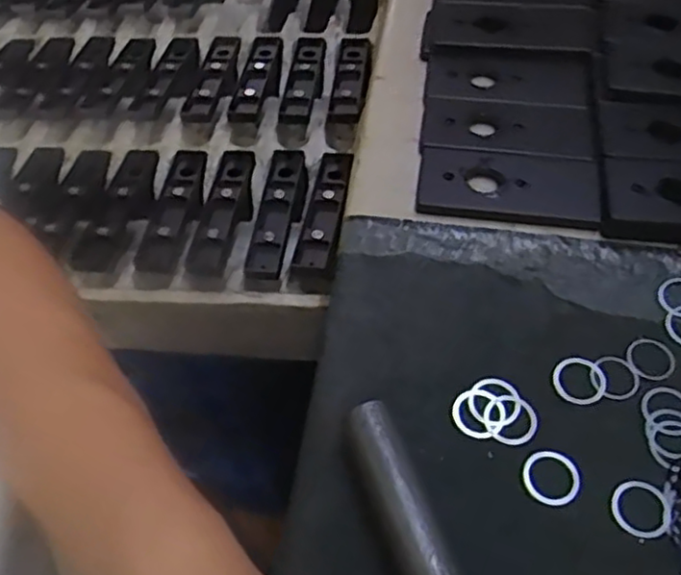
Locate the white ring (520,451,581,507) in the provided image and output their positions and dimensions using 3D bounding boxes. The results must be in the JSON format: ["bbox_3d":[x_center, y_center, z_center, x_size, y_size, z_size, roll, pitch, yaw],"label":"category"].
[{"bbox_3d":[0.097,0.087,0.321,0.026,0.004,0.025,-3,54,4],"label":"white ring"}]

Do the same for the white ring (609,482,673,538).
[{"bbox_3d":[0.135,0.098,0.311,0.025,0.004,0.026,29,62,23],"label":"white ring"}]

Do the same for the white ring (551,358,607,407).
[{"bbox_3d":[0.120,0.046,0.348,0.026,0.004,0.026,-3,54,4],"label":"white ring"}]

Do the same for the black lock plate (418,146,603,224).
[{"bbox_3d":[0.099,-0.062,0.414,0.102,0.012,0.049,4,55,8],"label":"black lock plate"}]

